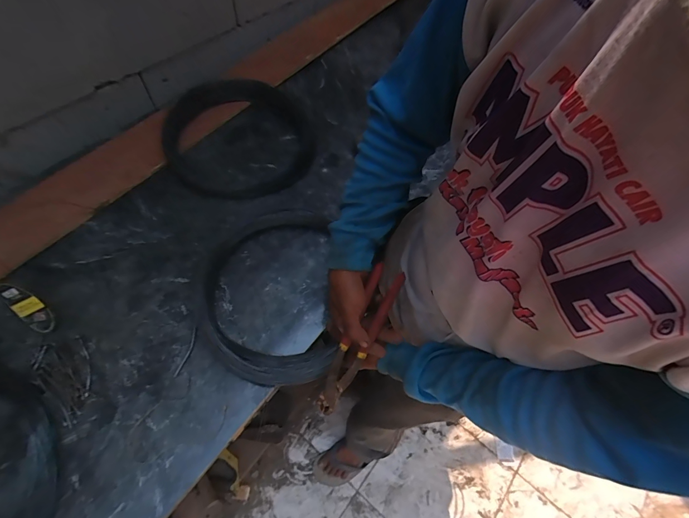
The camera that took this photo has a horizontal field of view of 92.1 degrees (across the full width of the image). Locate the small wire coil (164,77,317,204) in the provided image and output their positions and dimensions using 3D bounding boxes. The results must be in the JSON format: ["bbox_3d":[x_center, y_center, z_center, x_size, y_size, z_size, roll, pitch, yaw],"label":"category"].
[{"bbox_3d":[-0.211,-0.253,0.705,0.310,0.038,0.289,5,70,-13],"label":"small wire coil"}]

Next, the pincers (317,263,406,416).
[{"bbox_3d":[0.014,0.112,0.459,0.042,0.020,0.219,29,96,17],"label":"pincers"}]

